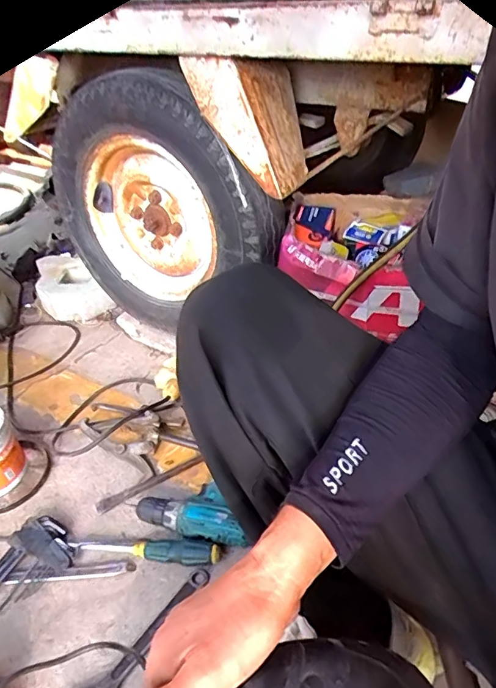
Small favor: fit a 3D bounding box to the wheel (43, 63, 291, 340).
[{"bbox_3d":[-0.189,-0.262,0.973,0.525,0.463,0.135,22,44,29],"label":"wheel"}]

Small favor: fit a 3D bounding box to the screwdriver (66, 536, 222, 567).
[{"bbox_3d":[-0.155,0.301,0.726,0.231,0.032,0.037,4,41,9],"label":"screwdriver"}]

